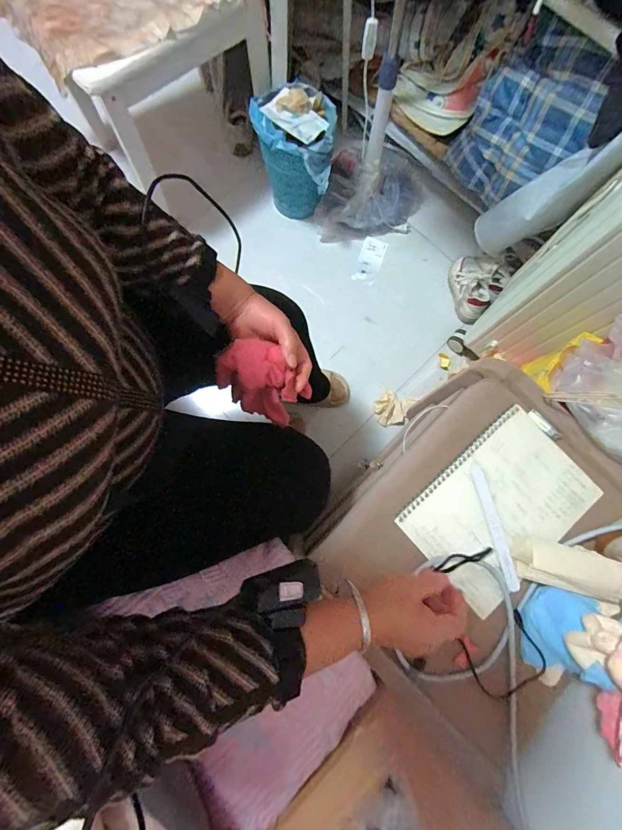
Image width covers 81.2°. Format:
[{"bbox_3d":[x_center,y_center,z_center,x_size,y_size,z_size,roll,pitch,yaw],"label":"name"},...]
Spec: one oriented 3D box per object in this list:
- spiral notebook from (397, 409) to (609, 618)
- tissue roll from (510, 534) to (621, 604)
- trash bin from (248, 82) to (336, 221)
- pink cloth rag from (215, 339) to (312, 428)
[{"bbox_3d":[0.266,0.128,0.510,0.247,0.013,0.169,-41,82,-7],"label":"spiral notebook"},{"bbox_3d":[0.335,0.198,0.471,0.131,0.041,0.057,15,79,3],"label":"tissue roll"},{"bbox_3d":[-0.046,-0.674,0.970,0.203,0.243,0.228,8,79,1],"label":"trash bin"},{"bbox_3d":[-0.063,-0.042,0.466,0.098,0.087,0.077,37,81,6],"label":"pink cloth rag"}]

